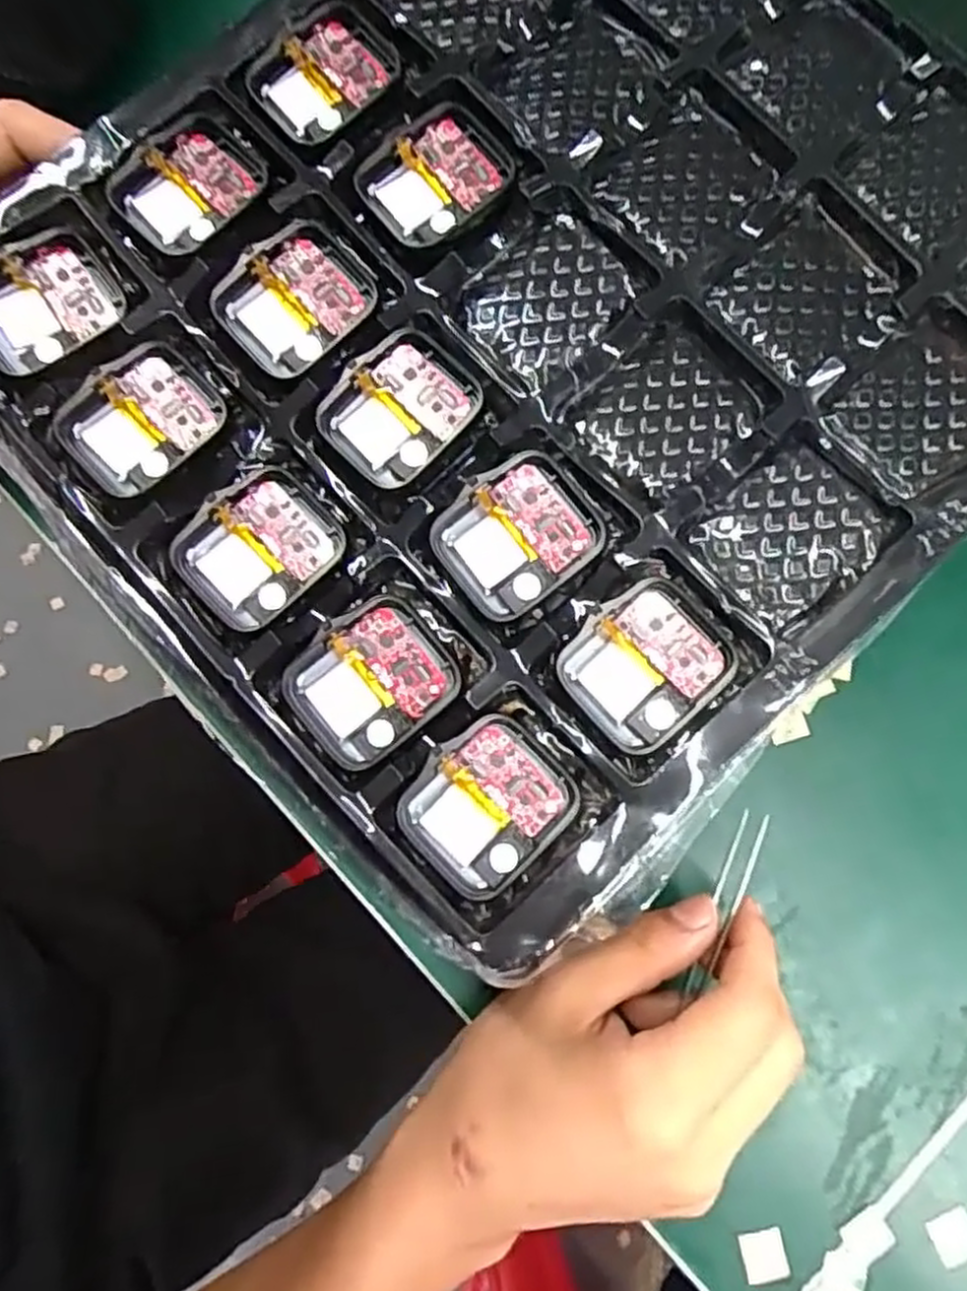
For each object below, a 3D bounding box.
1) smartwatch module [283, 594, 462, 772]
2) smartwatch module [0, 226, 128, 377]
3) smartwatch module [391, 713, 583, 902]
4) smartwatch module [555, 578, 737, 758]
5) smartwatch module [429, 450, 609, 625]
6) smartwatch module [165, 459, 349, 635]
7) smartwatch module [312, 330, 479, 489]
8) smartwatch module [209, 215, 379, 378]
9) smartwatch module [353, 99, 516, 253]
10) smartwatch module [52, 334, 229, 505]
[{"bbox_3d":[-0.031,0.010,0.215,0.044,0.009,0.036,-37,82,-8],"label":"smartwatch module"},{"bbox_3d":[-0.130,-0.101,0.228,0.042,0.006,0.035,-39,82,-9],"label":"smartwatch module"},{"bbox_3d":[0.001,0.043,0.209,0.041,0.007,0.038,-42,83,-9],"label":"smartwatch module"},{"bbox_3d":[0.044,0.006,0.213,0.042,0.008,0.036,-41,82,-9],"label":"smartwatch module"},{"bbox_3d":[0.010,-0.030,0.220,0.042,0.014,0.037,-35,81,-8],"label":"smartwatch module"},{"bbox_3d":[-0.064,-0.027,0.222,0.044,0.010,0.035,-38,82,-9],"label":"smartwatch module"},{"bbox_3d":[-0.024,-0.069,0.224,0.043,0.005,0.035,-42,82,-9],"label":"smartwatch module"},{"bbox_3d":[-0.054,-0.103,0.229,0.043,0.007,0.036,-42,82,-9],"label":"smartwatch module"},{"bbox_3d":[-0.015,-0.143,0.235,0.043,0.008,0.036,-39,82,-9],"label":"smartwatch module"},{"bbox_3d":[-0.098,-0.065,0.223,0.044,0.005,0.033,-41,82,-9],"label":"smartwatch module"}]

